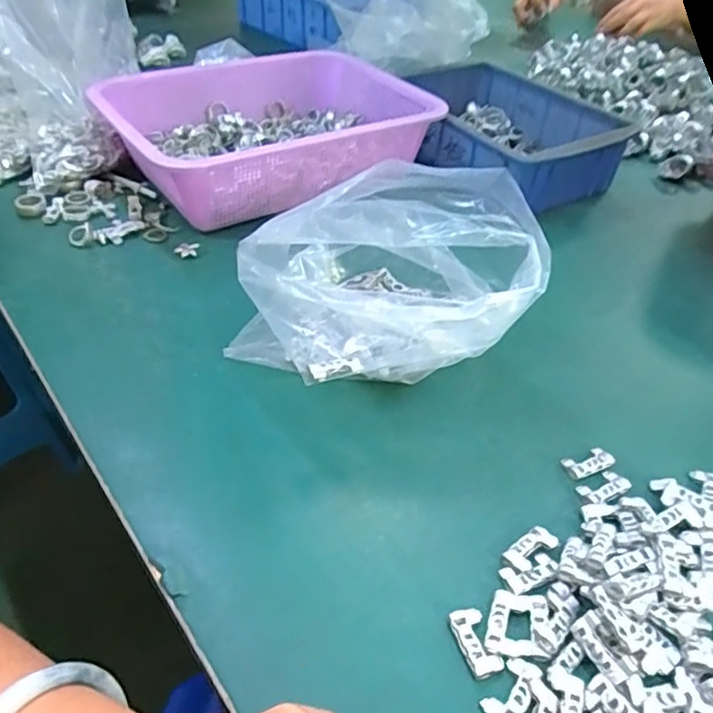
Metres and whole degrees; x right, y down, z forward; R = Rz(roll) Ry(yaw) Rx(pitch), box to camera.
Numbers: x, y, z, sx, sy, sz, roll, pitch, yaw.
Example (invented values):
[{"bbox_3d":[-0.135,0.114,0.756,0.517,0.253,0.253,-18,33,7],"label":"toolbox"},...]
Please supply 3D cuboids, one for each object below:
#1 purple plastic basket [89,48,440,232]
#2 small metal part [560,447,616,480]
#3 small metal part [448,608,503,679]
[{"bbox_3d":[-0.086,-0.236,0.632,0.325,0.083,0.237,-21,47,-25],"label":"purple plastic basket"},{"bbox_3d":[0.142,0.065,0.371,0.033,0.006,0.015,-13,44,-18],"label":"small metal part"},{"bbox_3d":[0.056,0.134,0.286,0.016,0.005,0.031,-10,43,-15],"label":"small metal part"}]

